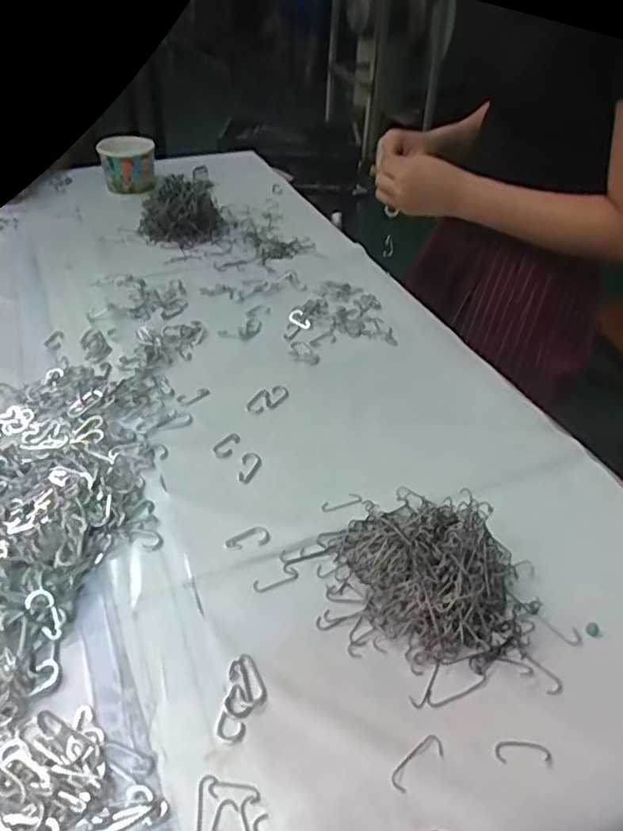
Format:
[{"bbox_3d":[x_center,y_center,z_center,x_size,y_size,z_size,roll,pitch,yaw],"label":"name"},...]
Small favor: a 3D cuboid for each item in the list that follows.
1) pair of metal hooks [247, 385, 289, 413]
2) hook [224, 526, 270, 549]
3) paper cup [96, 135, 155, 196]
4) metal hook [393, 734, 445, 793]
[{"bbox_3d":[-0.045,-0.017,0.647,0.026,0.006,0.050,26,46,25],"label":"pair of metal hooks"},{"bbox_3d":[-0.052,0.099,0.509,0.036,0.005,0.019,-13,43,-18],"label":"hook"},{"bbox_3d":[-0.302,-0.412,1.036,0.089,0.079,0.081,-7,41,-11],"label":"paper cup"},{"bbox_3d":[0.065,0.211,0.384,0.040,0.004,0.014,-25,48,-29],"label":"metal hook"}]

